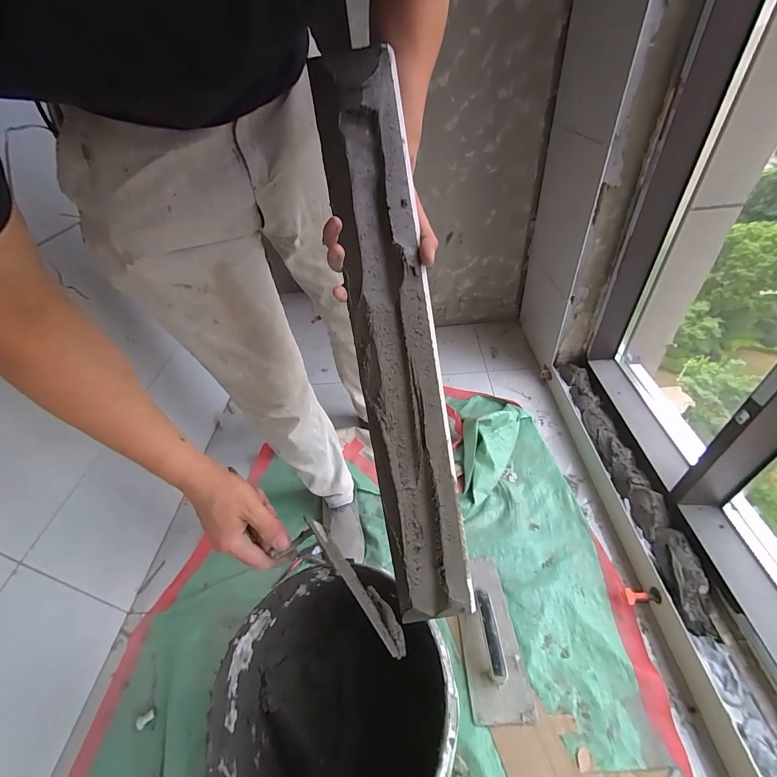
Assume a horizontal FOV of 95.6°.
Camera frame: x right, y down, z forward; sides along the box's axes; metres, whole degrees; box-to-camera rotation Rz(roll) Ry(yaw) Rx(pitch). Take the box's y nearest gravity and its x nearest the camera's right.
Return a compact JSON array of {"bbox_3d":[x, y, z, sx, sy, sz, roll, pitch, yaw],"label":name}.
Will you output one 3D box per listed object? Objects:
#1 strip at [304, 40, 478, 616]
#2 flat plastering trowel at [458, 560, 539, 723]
[{"bbox_3d":[0.010,-0.042,0.444,0.099,0.692,0.019,-10,5,-3],"label":"strip"},{"bbox_3d":[0.209,0.503,0.740,0.115,0.061,0.292,-6,44,1],"label":"flat plastering trowel"}]

